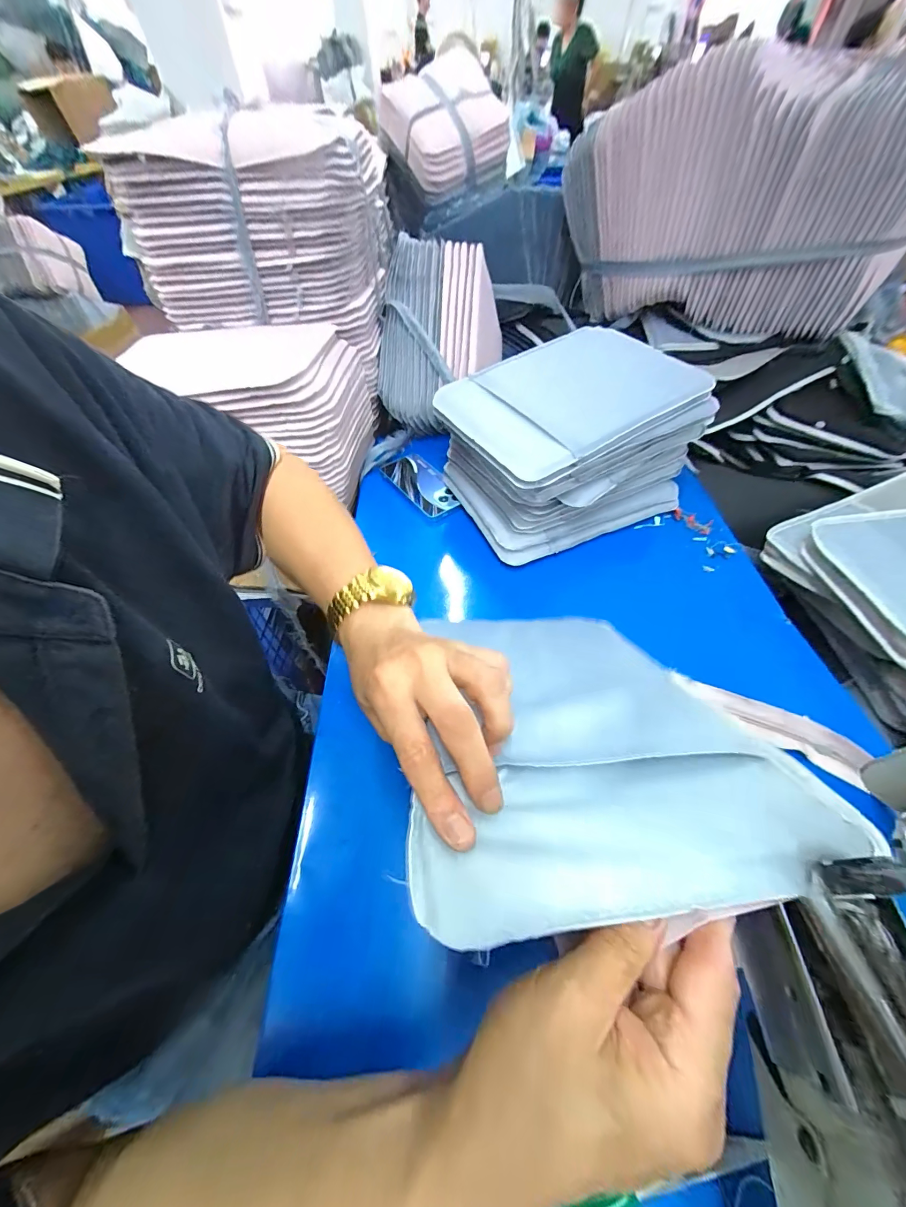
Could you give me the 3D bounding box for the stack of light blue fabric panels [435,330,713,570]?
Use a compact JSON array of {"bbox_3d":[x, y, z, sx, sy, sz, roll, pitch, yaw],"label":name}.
[{"bbox_3d":[0.161,-0.239,0.586,0.321,0.161,0.260,-23,57,-13],"label":"stack of light blue fabric panels"}]

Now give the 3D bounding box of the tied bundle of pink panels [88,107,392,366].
[{"bbox_3d":[-0.279,-0.572,0.613,0.310,0.229,0.231,5,55,6],"label":"tied bundle of pink panels"}]

